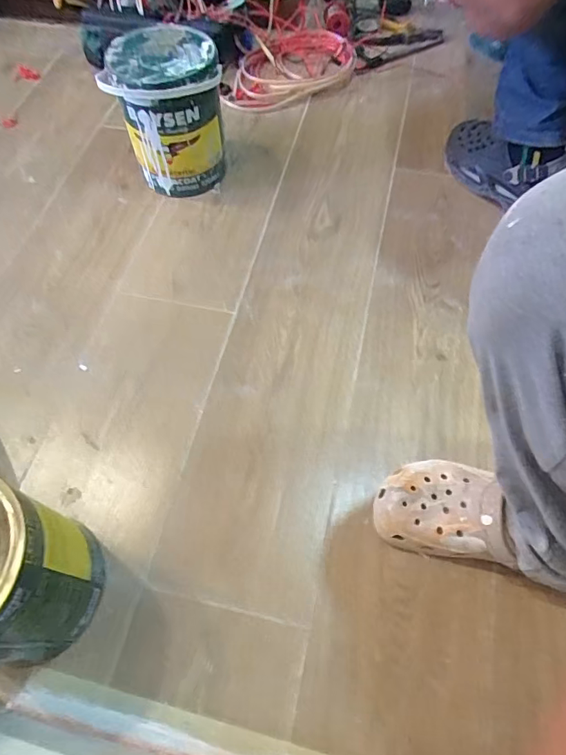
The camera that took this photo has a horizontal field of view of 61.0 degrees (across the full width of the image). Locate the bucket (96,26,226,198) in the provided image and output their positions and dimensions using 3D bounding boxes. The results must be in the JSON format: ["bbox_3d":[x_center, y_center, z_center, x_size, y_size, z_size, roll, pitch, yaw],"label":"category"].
[{"bbox_3d":[-0.189,-0.445,0.831,0.168,0.215,0.173,-1,63,2],"label":"bucket"}]

